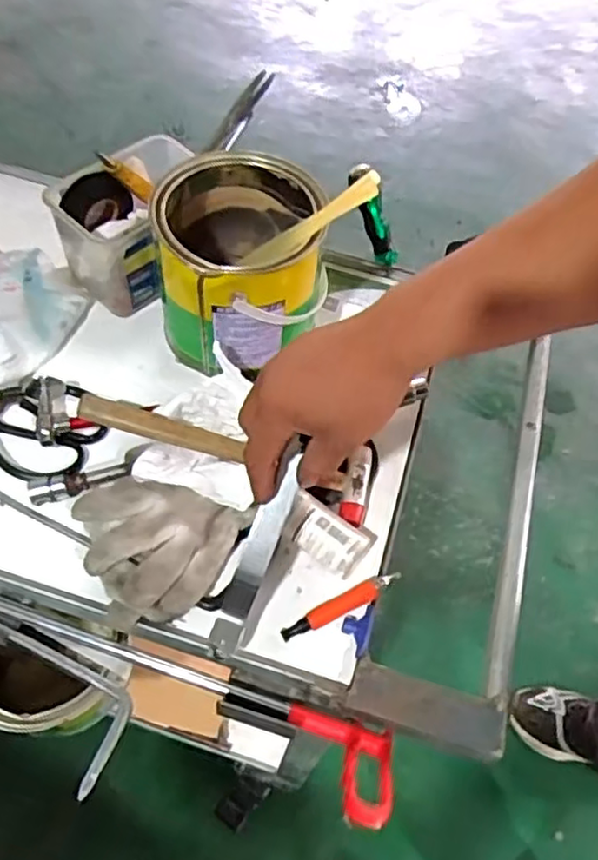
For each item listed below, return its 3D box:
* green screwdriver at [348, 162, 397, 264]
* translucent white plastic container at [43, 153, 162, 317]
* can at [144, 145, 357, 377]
[{"bbox_3d":[0.084,-0.244,0.769,0.025,0.122,0.022,-44,40,-23],"label":"green screwdriver"},{"bbox_3d":[-0.195,-0.193,0.703,0.098,0.110,0.109,-15,61,-13],"label":"translucent white plastic container"},{"bbox_3d":[-0.050,-0.165,0.646,0.154,0.161,0.166,2,58,-3],"label":"can"}]

